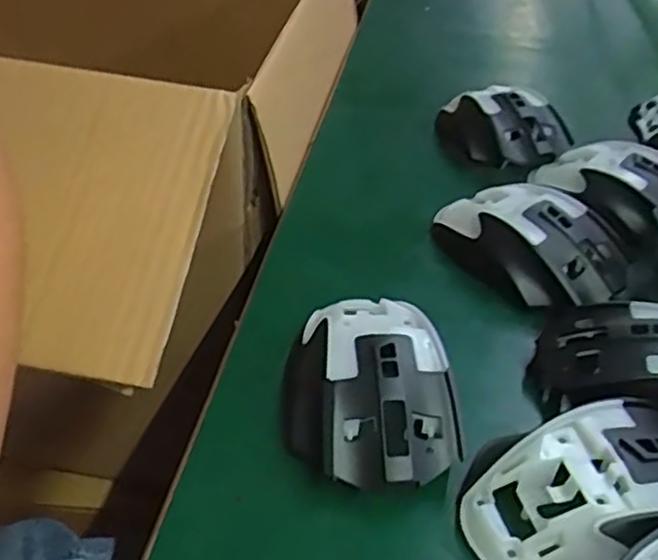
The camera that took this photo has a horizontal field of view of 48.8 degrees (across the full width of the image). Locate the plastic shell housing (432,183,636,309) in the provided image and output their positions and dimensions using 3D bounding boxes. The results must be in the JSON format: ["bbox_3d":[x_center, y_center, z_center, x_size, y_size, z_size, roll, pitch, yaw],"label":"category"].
[{"bbox_3d":[0.115,-0.023,0.414,0.068,0.039,0.109,-28,50,-35],"label":"plastic shell housing"}]

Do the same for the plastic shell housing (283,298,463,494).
[{"bbox_3d":[0.019,0.048,0.316,0.073,0.035,0.090,-2,39,-10],"label":"plastic shell housing"}]

